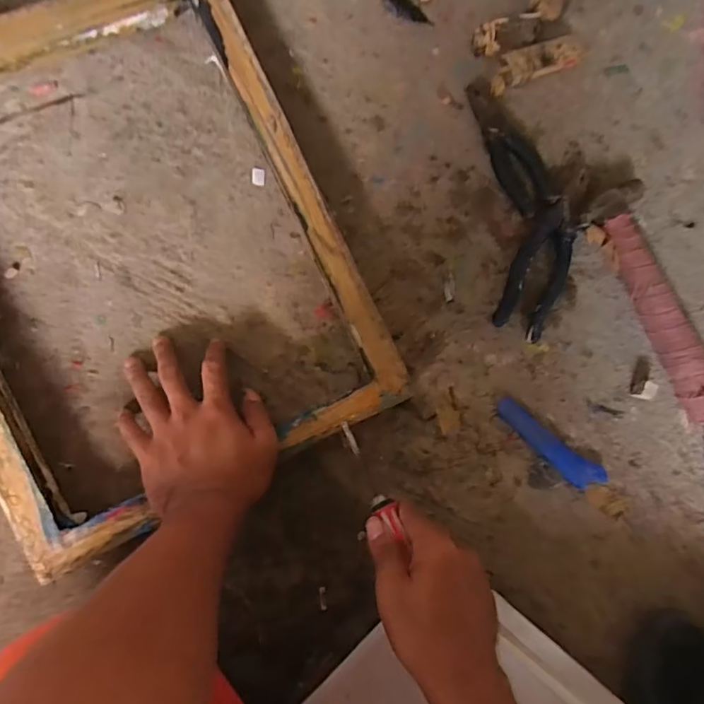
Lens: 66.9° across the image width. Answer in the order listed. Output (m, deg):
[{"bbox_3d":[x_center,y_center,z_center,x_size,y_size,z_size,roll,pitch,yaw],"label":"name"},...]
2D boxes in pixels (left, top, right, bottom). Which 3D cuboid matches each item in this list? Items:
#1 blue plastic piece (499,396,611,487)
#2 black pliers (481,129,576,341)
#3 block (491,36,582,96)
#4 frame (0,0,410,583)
[{"bbox_3d":[0.205,0.098,0.552,0.136,0.011,0.032,37,84,-4],"label":"blue plastic piece"},{"bbox_3d":[0.189,-0.123,0.553,0.089,0.019,0.214,-2,88,-7],"label":"black pliers"},{"bbox_3d":[0.195,-0.308,0.565,0.112,0.016,0.036,-23,90,-8],"label":"block"},{"bbox_3d":[-0.198,-0.085,0.472,0.357,0.043,0.447,-26,91,-8],"label":"frame"}]

